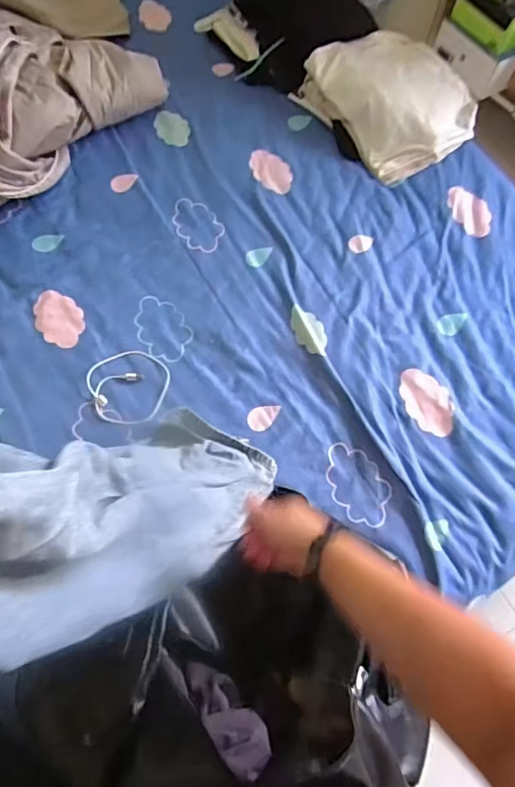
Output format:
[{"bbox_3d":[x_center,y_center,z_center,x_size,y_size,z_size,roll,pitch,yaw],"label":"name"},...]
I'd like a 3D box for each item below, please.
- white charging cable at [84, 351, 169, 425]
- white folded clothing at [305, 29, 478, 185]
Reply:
[{"bbox_3d":[-0.224,-0.016,0.895,0.137,0.020,0.134,1,66,-1],"label":"white charging cable"},{"bbox_3d":[0.301,-0.641,1.144,0.283,0.102,0.334,-25,69,-12],"label":"white folded clothing"}]

